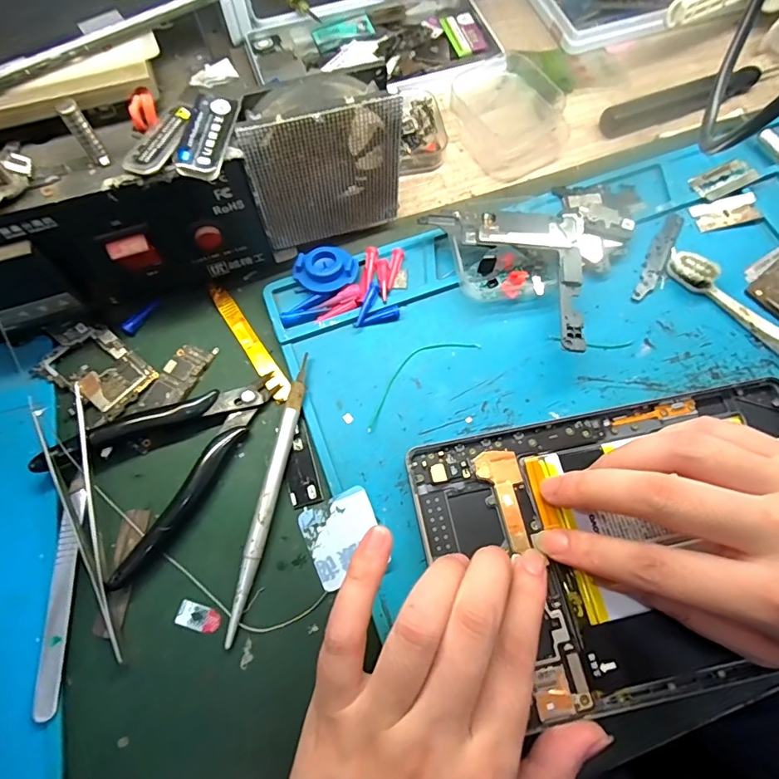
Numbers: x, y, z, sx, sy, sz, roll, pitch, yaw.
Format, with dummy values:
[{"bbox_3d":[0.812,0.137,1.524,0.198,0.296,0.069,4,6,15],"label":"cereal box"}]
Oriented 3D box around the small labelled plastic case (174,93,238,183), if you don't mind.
[{"bbox_3d":[-0.079,-0.113,0.203,0.020,0.004,0.044,2,70,1],"label":"small labelled plastic case"}]

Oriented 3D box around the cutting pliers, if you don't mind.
[{"bbox_3d":[-0.109,0.027,0.236,0.115,0.021,0.072,-42,75,-13],"label":"cutting pliers"}]

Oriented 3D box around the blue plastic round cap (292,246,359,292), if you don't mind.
[{"bbox_3d":[-0.038,-0.071,0.274,0.036,0.006,0.026,-1,70,-1],"label":"blue plastic round cap"}]

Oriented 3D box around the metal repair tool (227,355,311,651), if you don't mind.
[{"bbox_3d":[-0.059,0.049,0.235,0.009,0.009,0.141,10,71,4],"label":"metal repair tool"}]

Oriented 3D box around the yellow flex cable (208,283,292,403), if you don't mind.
[{"bbox_3d":[-0.081,-0.029,0.269,0.011,0.004,0.085,-33,74,-11],"label":"yellow flex cable"}]

